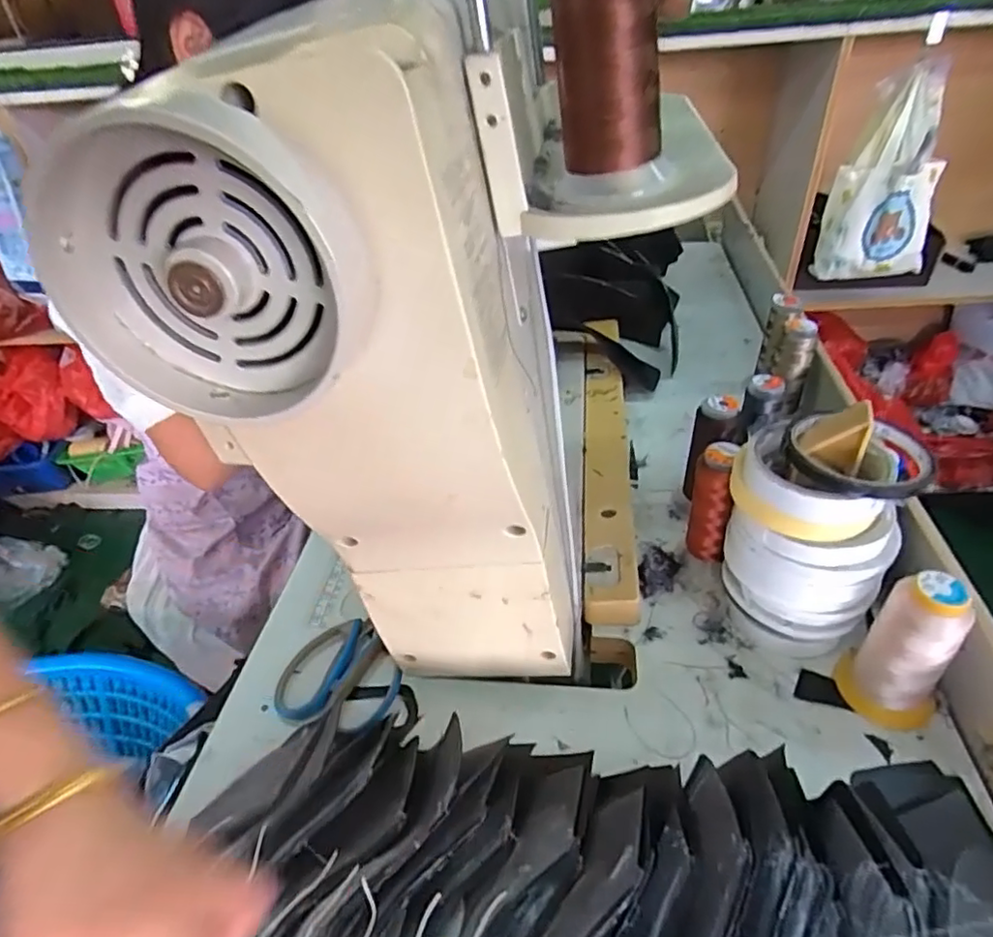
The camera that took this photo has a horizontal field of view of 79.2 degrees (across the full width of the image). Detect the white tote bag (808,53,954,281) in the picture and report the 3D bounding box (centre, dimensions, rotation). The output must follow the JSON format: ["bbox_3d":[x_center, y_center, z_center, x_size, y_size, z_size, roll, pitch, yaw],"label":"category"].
[{"bbox_3d":[0.761,-0.552,1.164,0.194,0.340,0.123,15,43,23],"label":"white tote bag"}]

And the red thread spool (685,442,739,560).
[{"bbox_3d":[0.184,0.031,0.517,0.032,0.105,0.039,8,41,16],"label":"red thread spool"}]

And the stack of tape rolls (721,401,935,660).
[{"bbox_3d":[0.231,0.052,0.448,0.110,0.174,0.095,23,47,30],"label":"stack of tape rolls"}]

